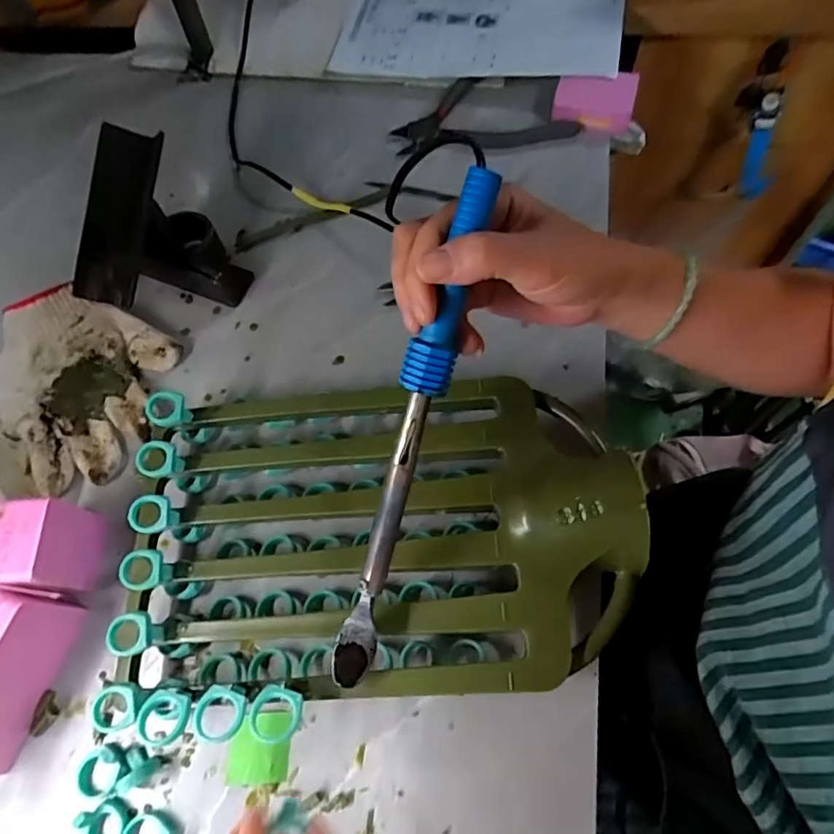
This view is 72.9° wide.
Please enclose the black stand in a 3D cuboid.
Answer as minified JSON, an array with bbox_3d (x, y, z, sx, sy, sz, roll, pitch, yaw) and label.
[{"bbox_3d":[-0.206,-0.141,0.463,0.101,0.112,0.121,13,67,9],"label":"black stand"}]

